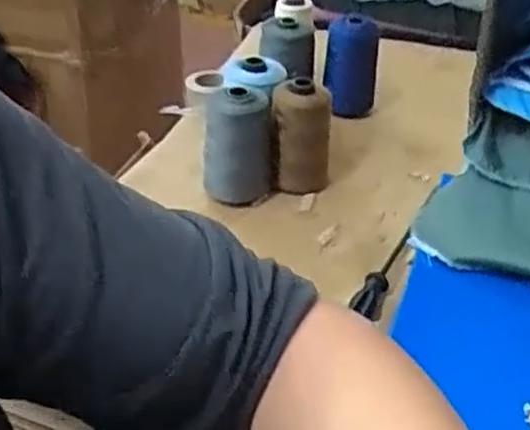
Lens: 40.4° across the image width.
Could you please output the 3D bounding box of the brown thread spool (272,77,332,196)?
[{"bbox_3d":[0.037,-0.076,0.738,0.054,0.112,0.058,-1,38,1],"label":"brown thread spool"}]

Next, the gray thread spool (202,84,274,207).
[{"bbox_3d":[-0.029,-0.073,0.730,0.070,0.115,0.068,-6,38,-5],"label":"gray thread spool"}]

